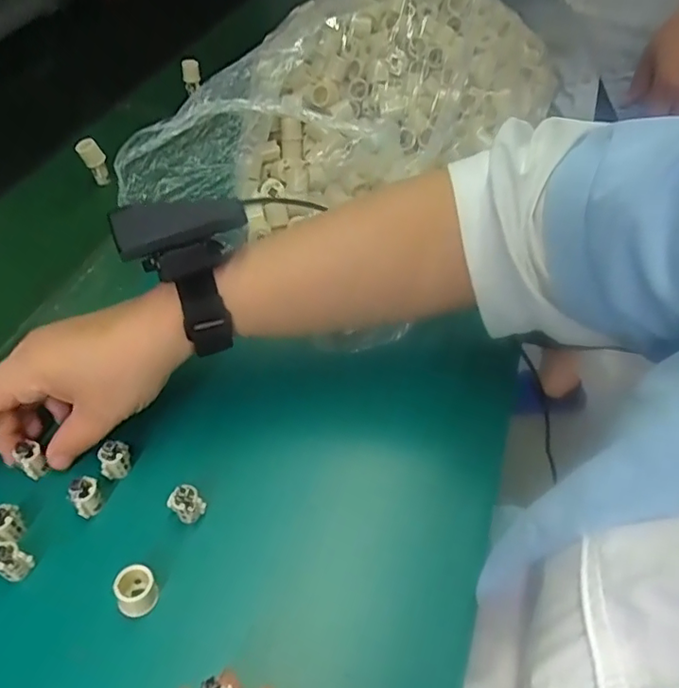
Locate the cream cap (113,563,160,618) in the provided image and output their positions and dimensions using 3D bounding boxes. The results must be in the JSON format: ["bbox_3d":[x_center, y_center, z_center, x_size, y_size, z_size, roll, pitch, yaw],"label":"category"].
[{"bbox_3d":[-0.106,0.129,0.290,0.019,0.018,0.021,-25,53,-20],"label":"cream cap"}]

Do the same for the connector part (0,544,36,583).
[{"bbox_3d":[-0.172,0.115,0.291,0.014,0.021,0.014,16,51,14],"label":"connector part"}]

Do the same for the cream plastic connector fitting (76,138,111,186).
[{"bbox_3d":[-0.235,-0.175,0.533,0.015,0.044,0.017,14,44,45],"label":"cream plastic connector fitting"}]

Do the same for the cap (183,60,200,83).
[{"bbox_3d":[-0.174,-0.319,0.650,0.021,0.023,0.018,-9,50,-11],"label":"cap"}]

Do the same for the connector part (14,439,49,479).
[{"bbox_3d":[-0.182,0.069,0.330,0.014,0.020,0.014,2,49,-2],"label":"connector part"}]

